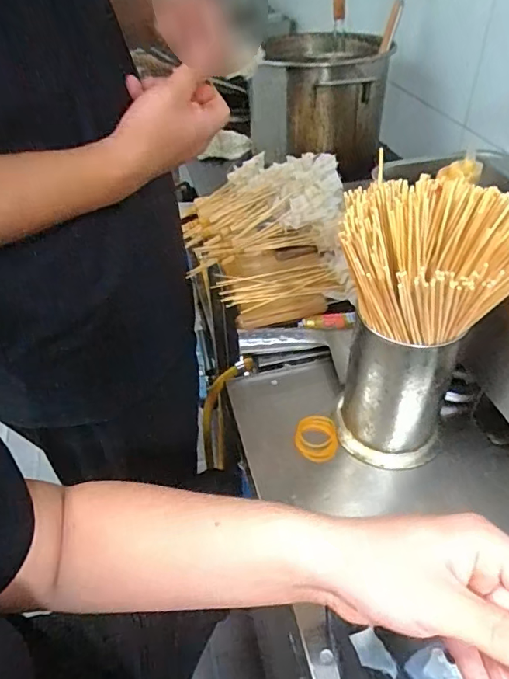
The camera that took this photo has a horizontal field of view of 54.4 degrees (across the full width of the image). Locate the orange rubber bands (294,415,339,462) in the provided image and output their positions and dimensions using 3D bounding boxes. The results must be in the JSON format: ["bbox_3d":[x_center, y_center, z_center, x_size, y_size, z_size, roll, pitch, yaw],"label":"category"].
[{"bbox_3d":[0.066,0.105,0.535,0.045,0.009,0.055,-4,43,0],"label":"orange rubber bands"}]

